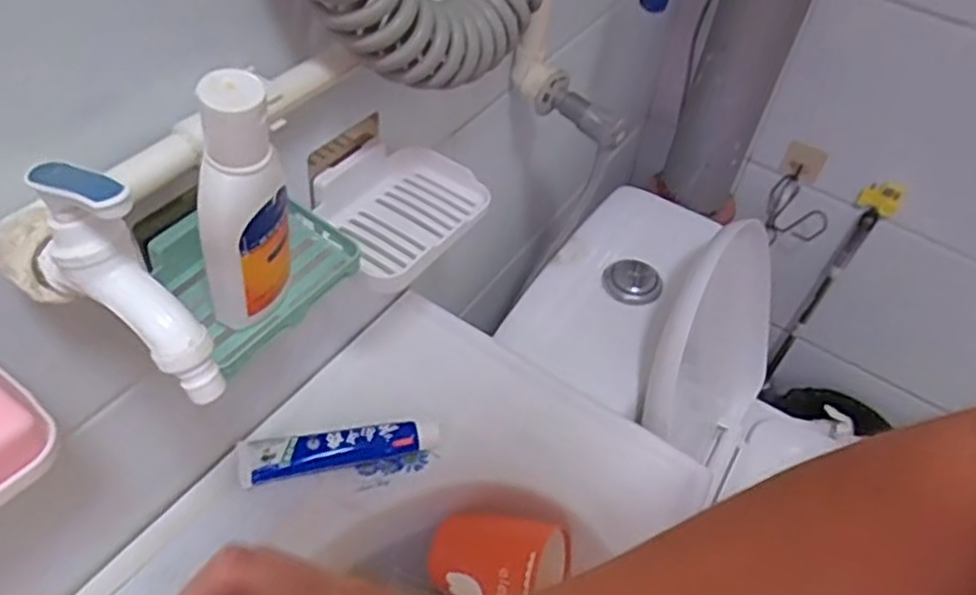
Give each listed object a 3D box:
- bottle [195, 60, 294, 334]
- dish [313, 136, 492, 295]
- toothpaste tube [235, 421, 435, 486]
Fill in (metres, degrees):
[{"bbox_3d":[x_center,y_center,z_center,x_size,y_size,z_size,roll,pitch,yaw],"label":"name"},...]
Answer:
[{"bbox_3d":[-0.128,-0.044,0.386,0.045,0.148,0.034,-5,50,-10],"label":"bottle"},{"bbox_3d":[-0.069,-0.072,0.565,0.101,0.039,0.143,28,52,18],"label":"dish"},{"bbox_3d":[-0.125,0.128,0.632,0.165,0.022,0.037,-6,50,-12],"label":"toothpaste tube"}]

